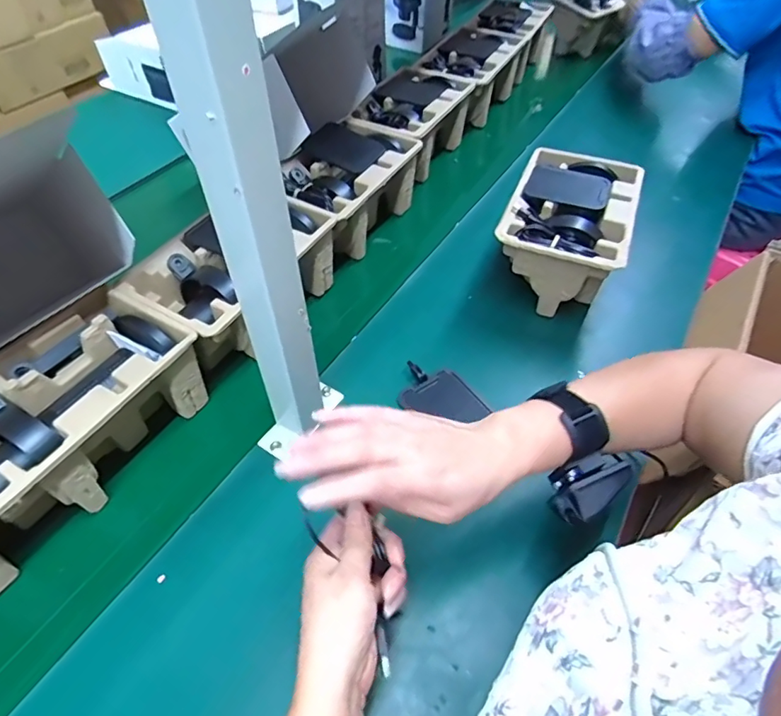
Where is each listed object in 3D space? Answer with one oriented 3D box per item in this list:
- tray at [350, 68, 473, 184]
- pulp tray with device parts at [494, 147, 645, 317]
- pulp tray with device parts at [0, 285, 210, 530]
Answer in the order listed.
[{"bbox_3d":[0.031,-0.395,0.866,0.145,0.101,0.234,24,54,15],"label":"tray"},{"bbox_3d":[0.222,-0.167,0.652,0.139,0.100,0.211,19,53,12],"label":"pulp tray with device parts"},{"bbox_3d":[-0.303,0.050,0.487,0.138,0.098,0.219,25,55,16],"label":"pulp tray with device parts"}]

